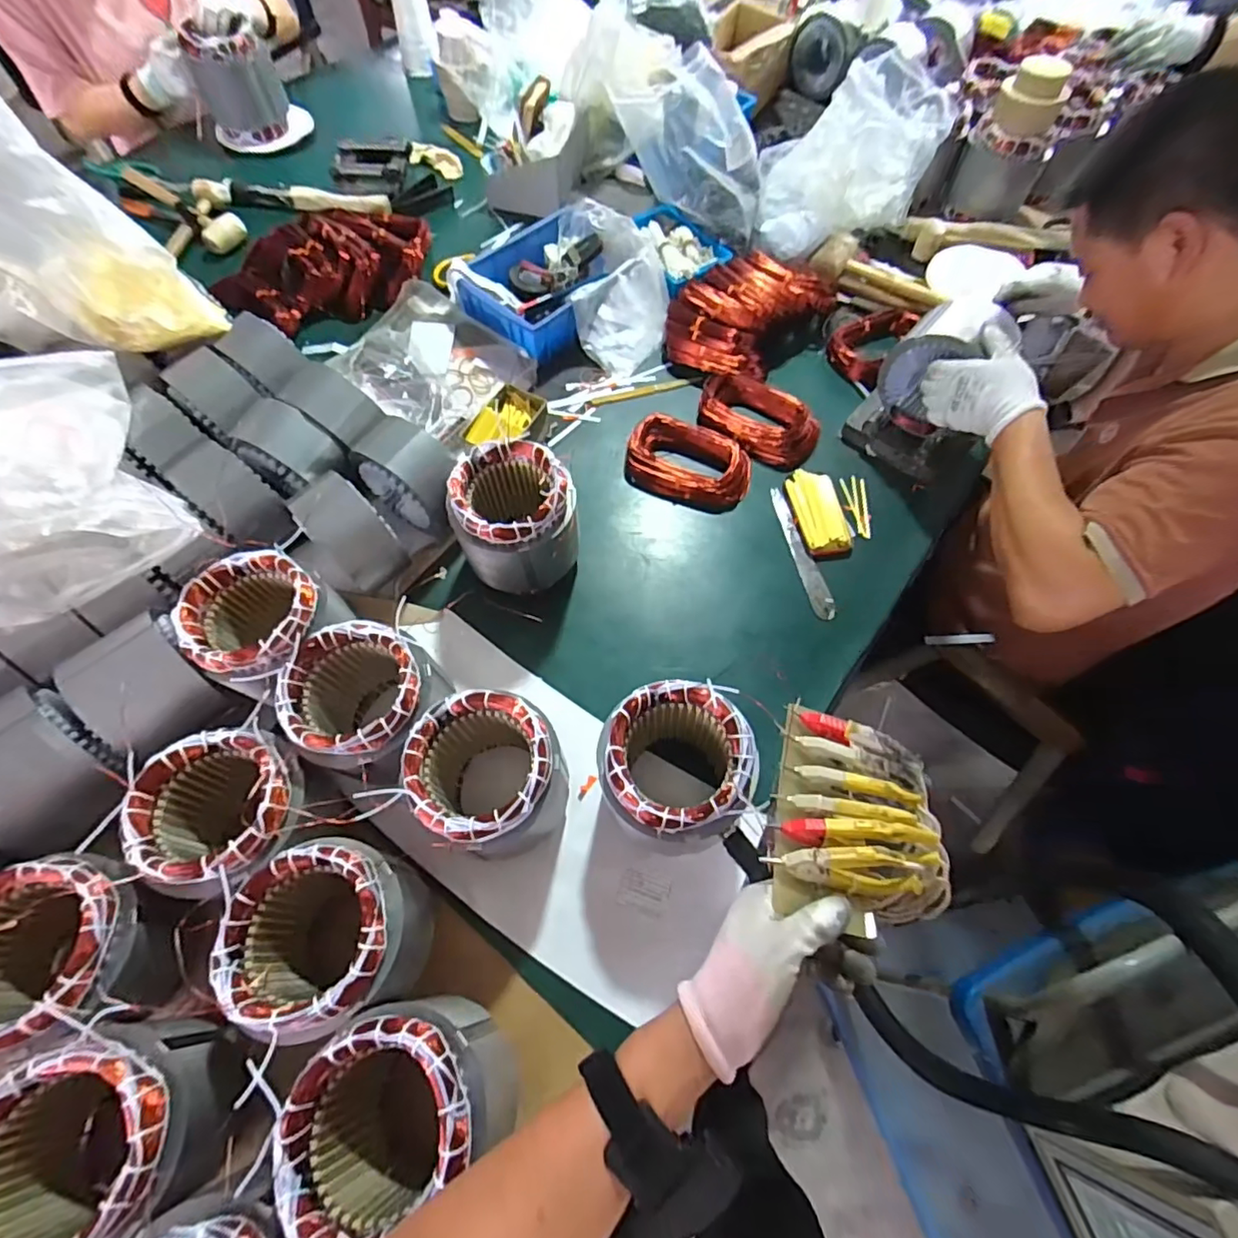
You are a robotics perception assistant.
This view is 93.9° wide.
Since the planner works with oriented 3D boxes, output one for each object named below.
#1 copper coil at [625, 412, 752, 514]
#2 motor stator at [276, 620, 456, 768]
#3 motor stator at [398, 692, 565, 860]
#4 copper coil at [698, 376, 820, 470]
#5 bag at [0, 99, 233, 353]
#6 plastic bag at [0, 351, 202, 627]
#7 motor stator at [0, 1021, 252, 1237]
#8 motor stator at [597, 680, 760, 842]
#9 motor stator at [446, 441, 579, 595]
[{"bbox_3d":[0.107,-0.241,0.891,0.190,0.039,0.125,22,64,9],"label":"copper coil"},{"bbox_3d":[-0.271,0.101,0.650,0.146,0.163,0.142,1,63,-2],"label":"motor stator"},{"bbox_3d":[-0.133,0.169,0.613,0.144,0.162,0.136,1,63,-2],"label":"motor stator"},{"bbox_3d":[0.224,-0.326,0.949,0.205,0.041,0.129,38,68,16],"label":"copper coil"},{"bbox_3d":[-0.671,-0.461,0.691,0.226,0.263,0.117,-24,68,-14],"label":"bag"},{"bbox_3d":[-0.653,-0.172,0.628,0.232,0.177,0.326,-34,70,-17],"label":"plastic bag"},{"bbox_3d":[-0.410,0.411,0.455,0.143,0.133,0.132,1,63,-2],"label":"motor stator"},{"bbox_3d":[0.054,0.165,0.612,0.139,0.177,0.144,1,63,-2],"label":"motor stator"},{"bbox_3d":[-0.131,-0.122,0.756,0.143,0.163,0.134,1,64,-2],"label":"motor stator"}]

